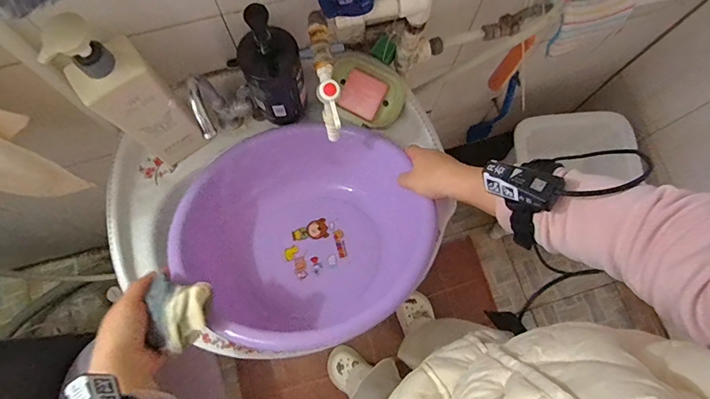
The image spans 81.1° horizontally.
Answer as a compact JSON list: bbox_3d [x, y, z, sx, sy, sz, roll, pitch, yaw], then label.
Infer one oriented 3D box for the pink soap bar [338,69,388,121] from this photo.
[{"bbox_3d":[0.012,-0.163,0.645,0.063,0.008,0.064,24,93,-3],"label":"pink soap bar"}]

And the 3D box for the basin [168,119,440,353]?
[{"bbox_3d":[-0.073,0.033,0.565,0.304,0.174,0.292,0,76,-1],"label":"basin"}]

